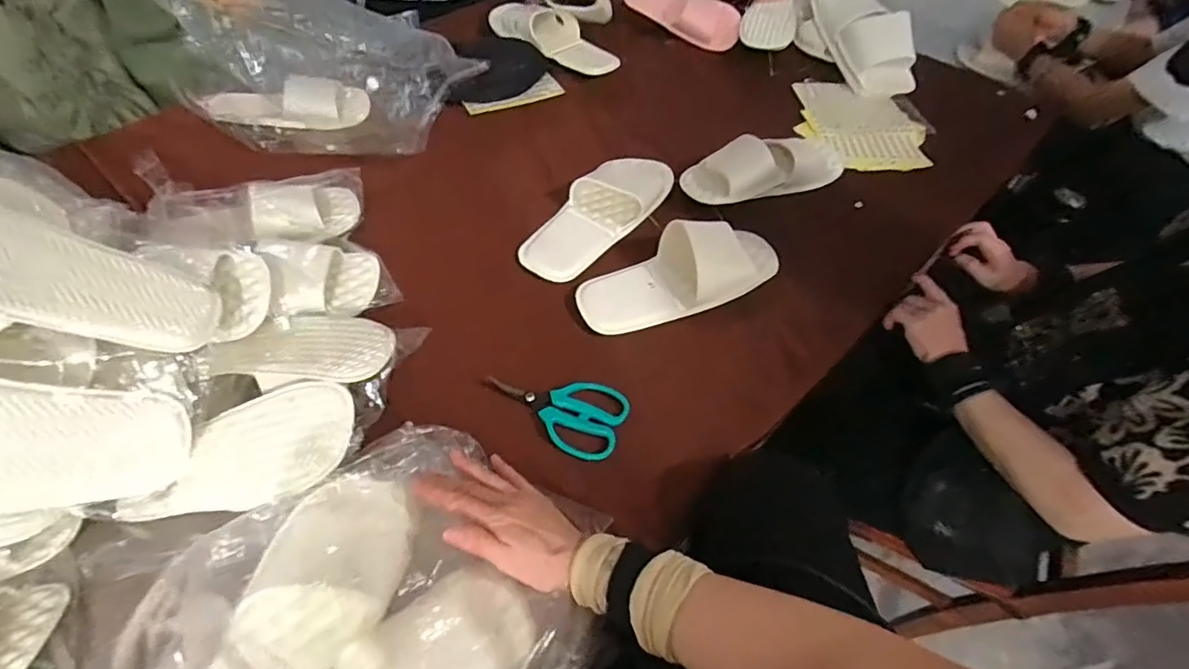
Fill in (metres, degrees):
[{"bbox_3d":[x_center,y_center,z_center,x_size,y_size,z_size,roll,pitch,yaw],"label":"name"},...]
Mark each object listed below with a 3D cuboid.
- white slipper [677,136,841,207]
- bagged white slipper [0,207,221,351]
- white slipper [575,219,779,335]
[{"bbox_3d":[0.261,-0.249,0.810,0.276,0.070,0.099,-21,59,-18],"label":"white slipper"},{"bbox_3d":[-0.484,-0.056,0.454,0.297,0.041,0.097,25,45,-37],"label":"bagged white slipper"},{"bbox_3d":[0.107,-0.079,0.681,0.263,0.057,0.107,-12,57,-12],"label":"white slipper"}]

